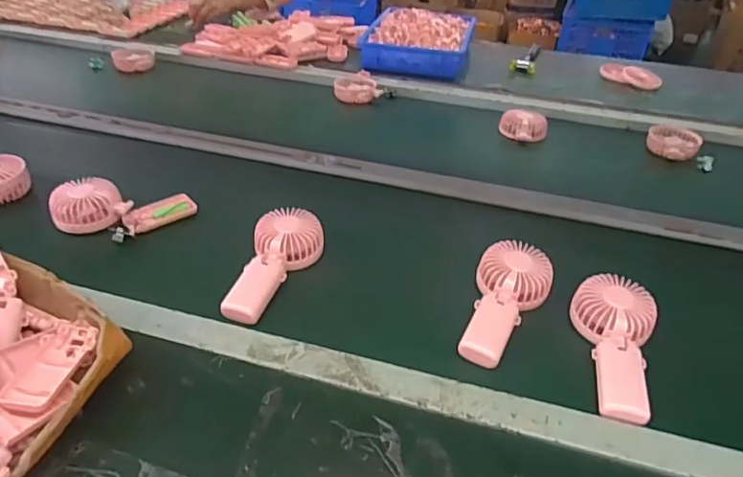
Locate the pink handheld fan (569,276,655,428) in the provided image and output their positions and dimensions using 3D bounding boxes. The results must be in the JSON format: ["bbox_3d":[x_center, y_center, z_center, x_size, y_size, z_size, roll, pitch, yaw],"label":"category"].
[{"bbox_3d":[0.264,0.114,0.578,0.081,0.030,0.176,8,49,7],"label":"pink handheld fan"}]

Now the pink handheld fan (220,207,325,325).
[{"bbox_3d":[-0.114,0.030,0.648,0.082,0.051,0.160,6,36,6],"label":"pink handheld fan"}]

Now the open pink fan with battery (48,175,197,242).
[{"bbox_3d":[-0.342,-0.040,0.732,0.179,0.053,0.087,-2,36,-6],"label":"open pink fan with battery"}]

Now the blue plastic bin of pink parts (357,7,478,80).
[{"bbox_3d":[0.128,-0.509,1.382,0.254,0.062,0.379,10,37,10],"label":"blue plastic bin of pink parts"}]

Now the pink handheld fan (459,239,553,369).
[{"bbox_3d":[0.154,0.069,0.612,0.084,0.043,0.169,15,38,16],"label":"pink handheld fan"}]

